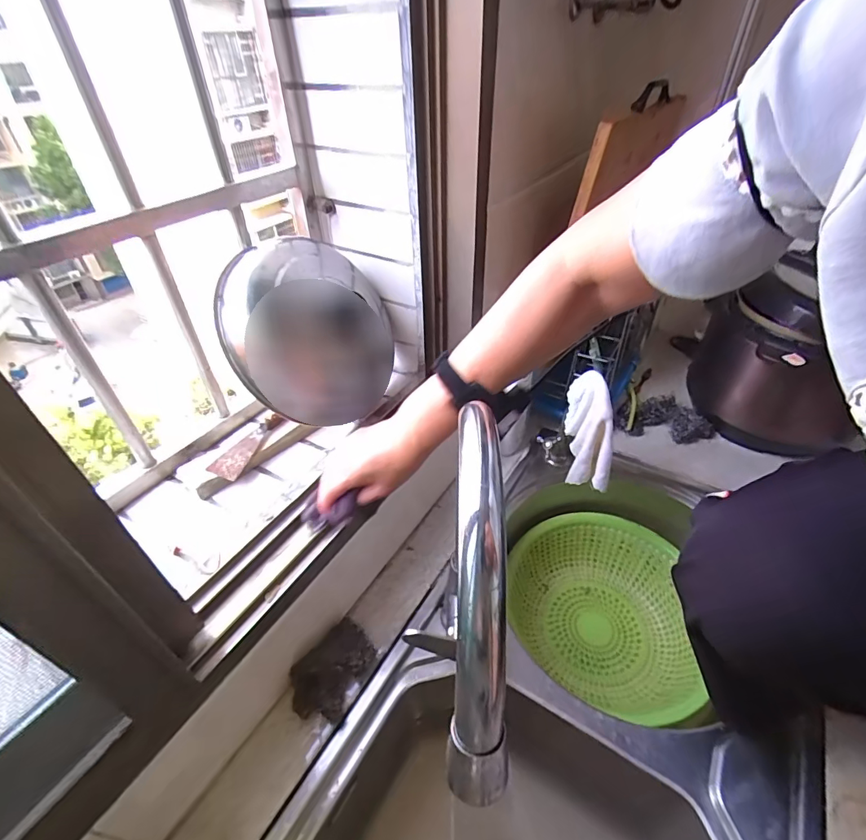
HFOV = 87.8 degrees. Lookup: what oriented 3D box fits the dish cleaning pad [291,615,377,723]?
[{"bbox_3d":[-0.113,0.278,0.507,0.067,0.036,0.103,19,44,22],"label":"dish cleaning pad"}]

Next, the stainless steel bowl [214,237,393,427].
[{"bbox_3d":[-0.161,-0.121,0.603,0.201,0.192,0.166,-10,41,-11],"label":"stainless steel bowl"}]

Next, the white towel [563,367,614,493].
[{"bbox_3d":[0.213,0.007,0.609,0.048,0.136,0.118,4,41,5],"label":"white towel"}]

